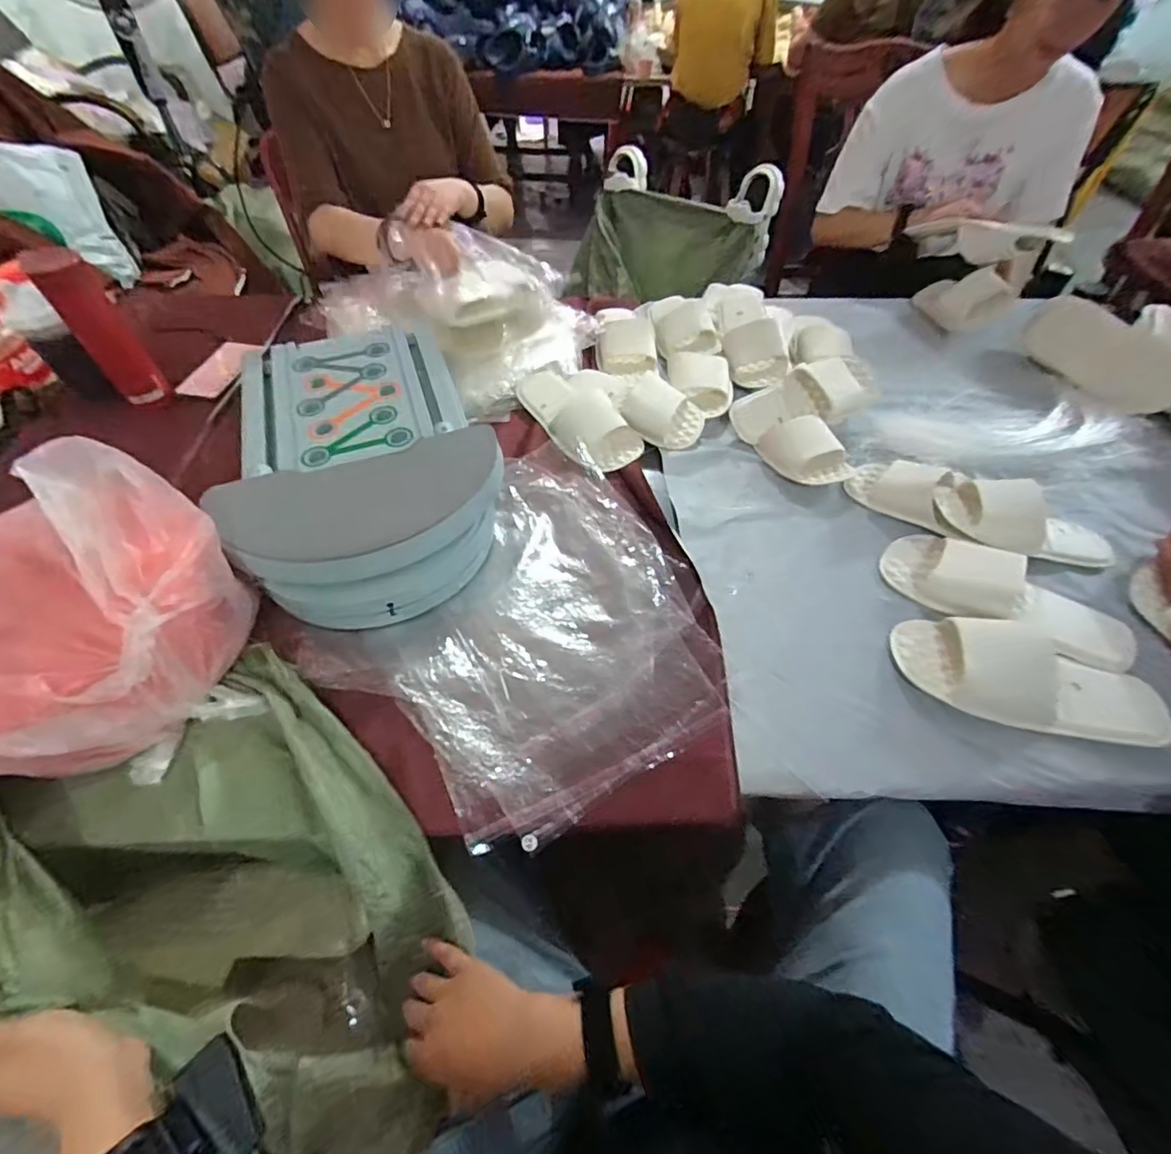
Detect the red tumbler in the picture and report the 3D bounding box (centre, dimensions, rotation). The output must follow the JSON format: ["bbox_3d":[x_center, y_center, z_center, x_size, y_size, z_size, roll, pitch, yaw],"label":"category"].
[{"bbox_3d":[-0.708,-0.354,0.790,0.072,0.224,0.065,-34,61,-23],"label":"red tumbler"}]

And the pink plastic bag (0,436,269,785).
[{"bbox_3d":[-0.482,0.029,0.510,0.281,0.206,0.263,34,60,22],"label":"pink plastic bag"}]

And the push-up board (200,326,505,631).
[{"bbox_3d":[-0.295,-0.179,0.723,0.313,0.111,0.511,-14,55,-12],"label":"push-up board"}]

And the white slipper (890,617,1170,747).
[{"bbox_3d":[0.496,0.106,0.586,0.275,0.053,0.114,12,54,7],"label":"white slipper"}]

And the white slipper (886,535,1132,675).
[{"bbox_3d":[0.515,0.021,0.653,0.278,0.056,0.092,30,58,19],"label":"white slipper"}]

